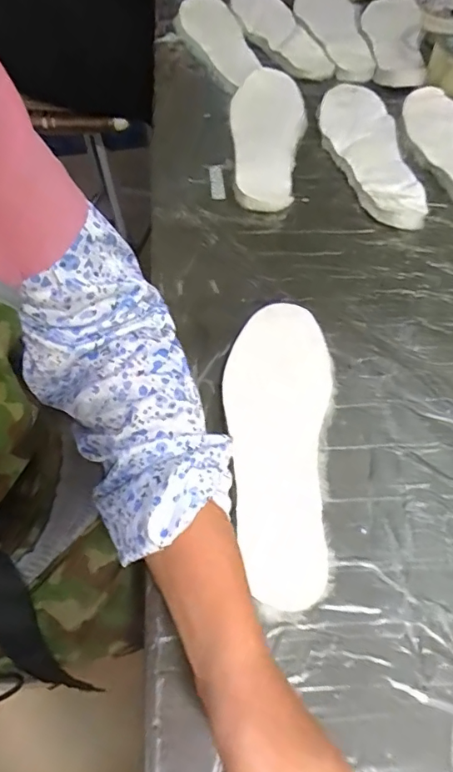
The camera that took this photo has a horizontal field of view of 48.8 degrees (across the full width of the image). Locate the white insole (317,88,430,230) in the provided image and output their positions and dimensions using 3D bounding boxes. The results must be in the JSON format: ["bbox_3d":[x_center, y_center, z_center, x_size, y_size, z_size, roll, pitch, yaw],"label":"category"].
[{"bbox_3d":[0.166,-0.280,0.601,0.085,0.024,0.247,-6,58,-4],"label":"white insole"}]

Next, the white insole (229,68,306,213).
[{"bbox_3d":[0.050,-0.309,0.622,0.090,0.026,0.275,3,58,4],"label":"white insole"}]

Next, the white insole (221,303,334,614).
[{"bbox_3d":[0.038,0.039,0.402,0.088,0.013,0.250,6,59,4],"label":"white insole"}]

